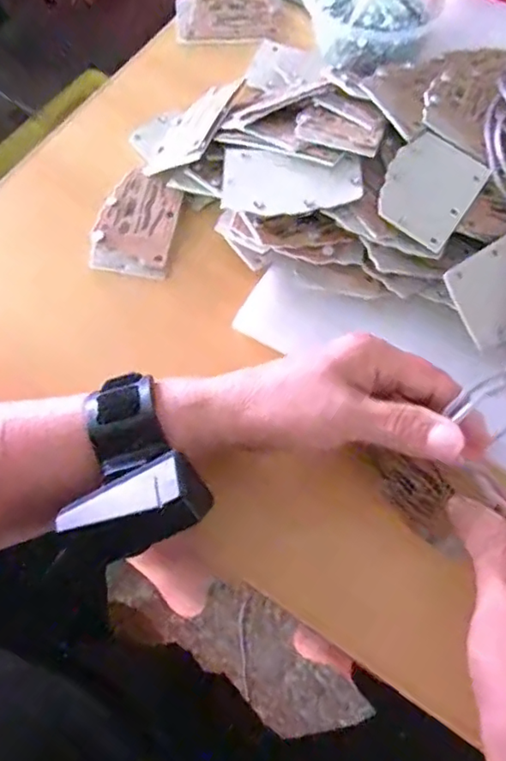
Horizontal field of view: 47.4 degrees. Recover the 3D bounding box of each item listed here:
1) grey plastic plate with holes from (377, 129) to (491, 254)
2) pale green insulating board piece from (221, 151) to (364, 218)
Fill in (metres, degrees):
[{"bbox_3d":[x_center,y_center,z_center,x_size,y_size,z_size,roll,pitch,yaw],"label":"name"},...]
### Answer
[{"bbox_3d":[0.112,-0.122,0.364,0.055,0.004,0.082,35,66,3],"label":"grey plastic plate with holes"},{"bbox_3d":[0.024,-0.121,0.355,0.085,0.006,0.047,5,69,4],"label":"pale green insulating board piece"}]

